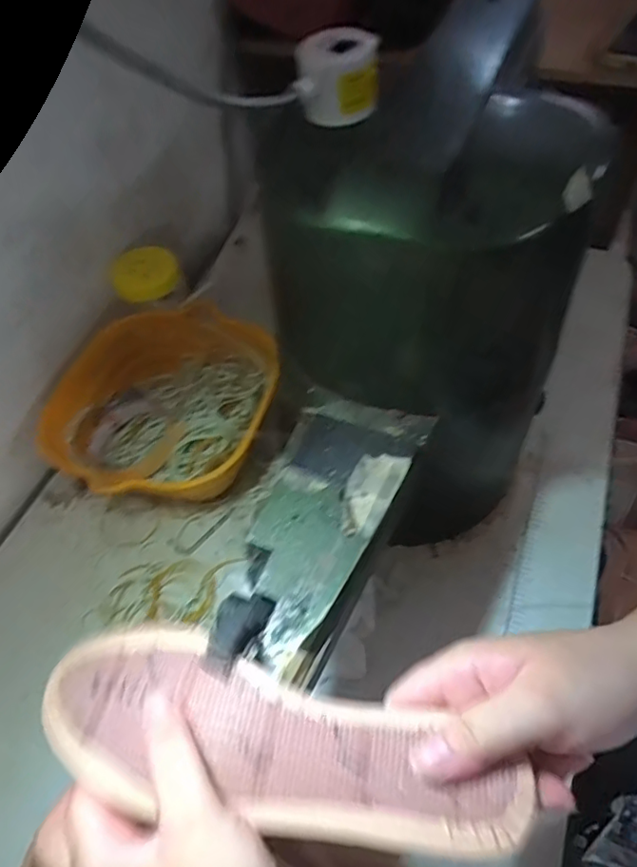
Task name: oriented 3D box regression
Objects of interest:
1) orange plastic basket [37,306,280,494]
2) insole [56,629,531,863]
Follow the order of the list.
[{"bbox_3d":[-0.157,-0.018,0.560,0.214,0.085,0.204,-2,54,3],"label":"orange plastic basket"},{"bbox_3d":[-0.025,0.145,0.260,0.230,0.017,0.073,10,56,14],"label":"insole"}]

